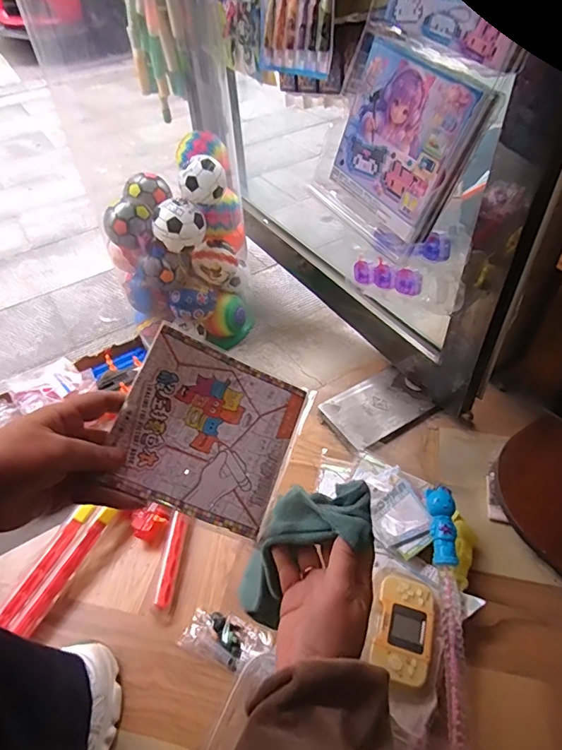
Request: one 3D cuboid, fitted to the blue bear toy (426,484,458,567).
[{"bbox_3d":[0.235,0.218,0.687,0.037,0.032,0.108,1,47,5],"label":"blue bear toy"}]

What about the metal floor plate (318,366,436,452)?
[{"bbox_3d":[0.187,0.062,0.936,0.187,0.019,0.136,-26,51,-20],"label":"metal floor plate"}]

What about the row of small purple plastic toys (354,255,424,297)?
[{"bbox_3d":[0.193,-0.182,0.869,0.024,0.047,0.181,-26,30,-19],"label":"row of small purple plastic toys"}]

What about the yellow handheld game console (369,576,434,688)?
[{"bbox_3d":[0.163,0.336,0.628,0.071,0.025,0.127,11,49,14],"label":"yellow handheld game console"}]

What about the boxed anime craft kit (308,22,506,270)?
[{"bbox_3d":[0.127,-0.258,0.550,0.024,0.200,0.192,-16,52,-33],"label":"boxed anime craft kit"}]

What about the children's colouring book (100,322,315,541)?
[{"bbox_3d":[-0.059,0.047,0.403,0.147,0.008,0.138,25,71,-9],"label":"children's colouring book"}]

